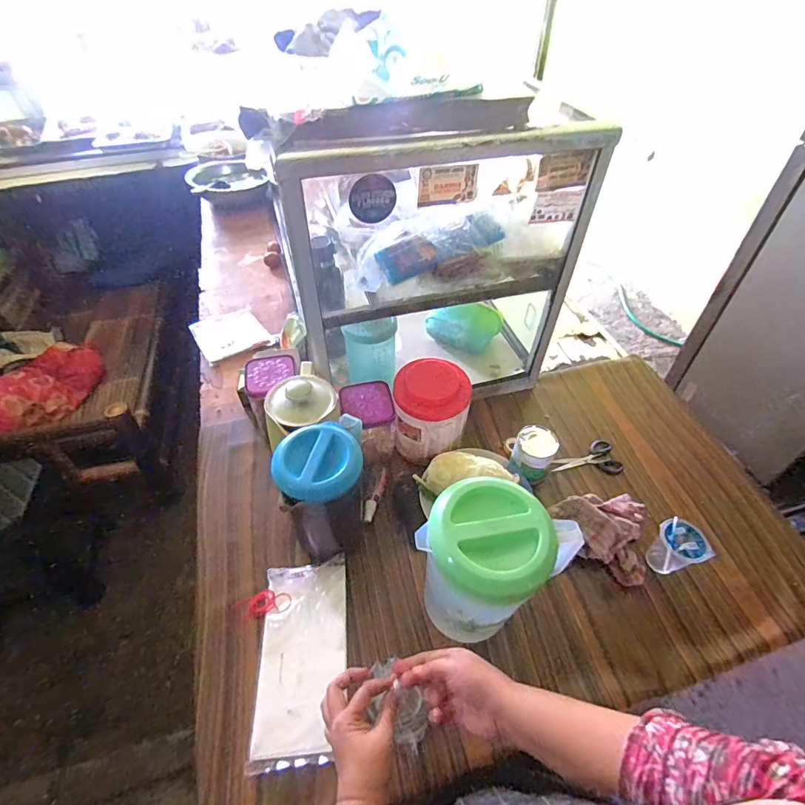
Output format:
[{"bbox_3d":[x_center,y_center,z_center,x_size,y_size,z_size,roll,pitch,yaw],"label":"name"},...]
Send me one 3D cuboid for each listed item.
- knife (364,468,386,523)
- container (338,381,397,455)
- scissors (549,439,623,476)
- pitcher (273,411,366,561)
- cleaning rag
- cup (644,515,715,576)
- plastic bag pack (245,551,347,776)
[{"bbox_3d":[-0.050,0.173,0.830,0.020,0.011,0.110,13,49,13],"label":"knife"},{"bbox_3d":[-0.066,0.038,0.855,0.094,0.122,0.093,-13,49,-10],"label":"container"},{"bbox_3d":[0.376,0.121,0.906,0.144,0.014,0.074,-12,49,-10],"label":"scissors"},{"bbox_3d":[-0.120,0.145,0.715,0.130,0.227,0.150,-8,48,-6],"label":"pitcher"},{"bbox_3d":[0.379,0.225,0.786,0.185,0.066,0.174,-24,52,-19],"label":"cleaning rag"},{"bbox_3d":[0.457,0.251,0.743,0.063,0.097,0.075,-16,50,-14],"label":"cup"},{"bbox_3d":[-0.148,0.373,0.660,0.124,0.019,0.265,-5,48,-4],"label":"plastic bag pack"}]

